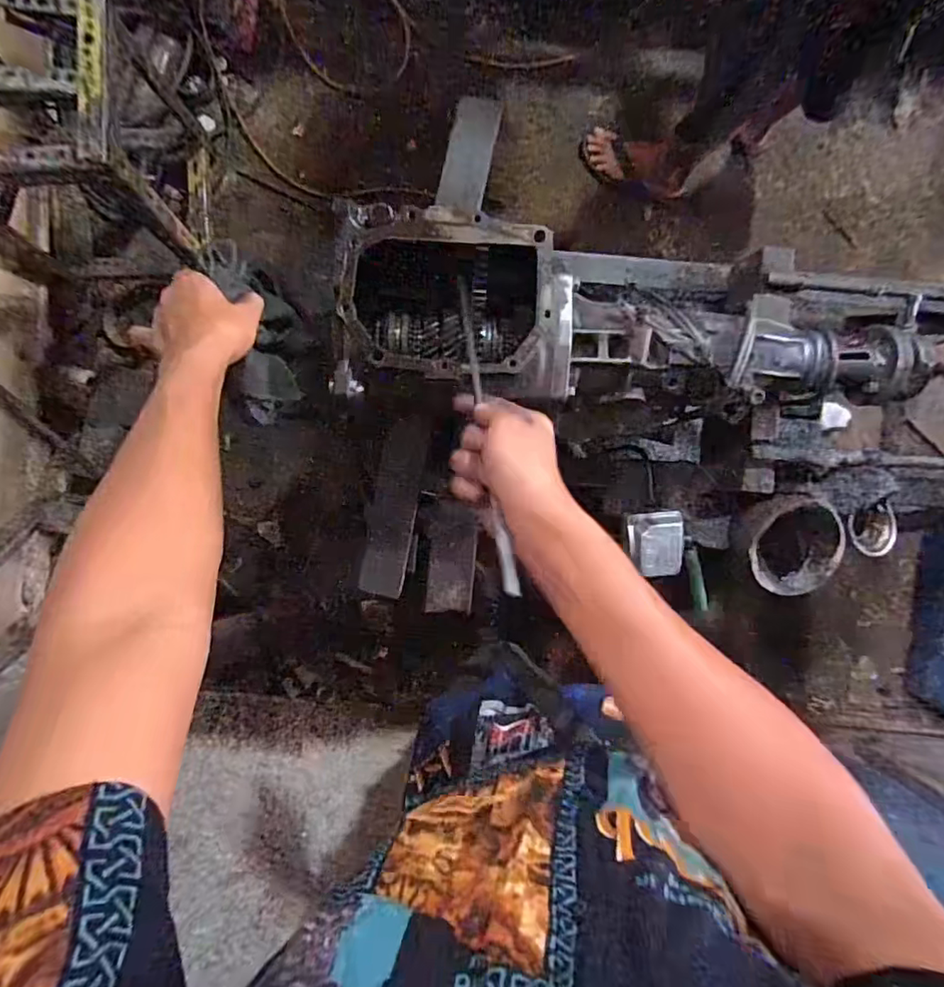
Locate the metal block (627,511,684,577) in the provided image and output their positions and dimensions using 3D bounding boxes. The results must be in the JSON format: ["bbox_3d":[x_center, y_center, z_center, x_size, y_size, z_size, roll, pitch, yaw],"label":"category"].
[{"bbox_3d":[0.241,0.066,0.731,0.067,0.030,0.081,-3,92,-4],"label":"metal block"}]

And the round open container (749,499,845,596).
[{"bbox_3d":[0.419,0.074,0.725,0.119,0.034,0.112,0,92,-4],"label":"round open container"}]

